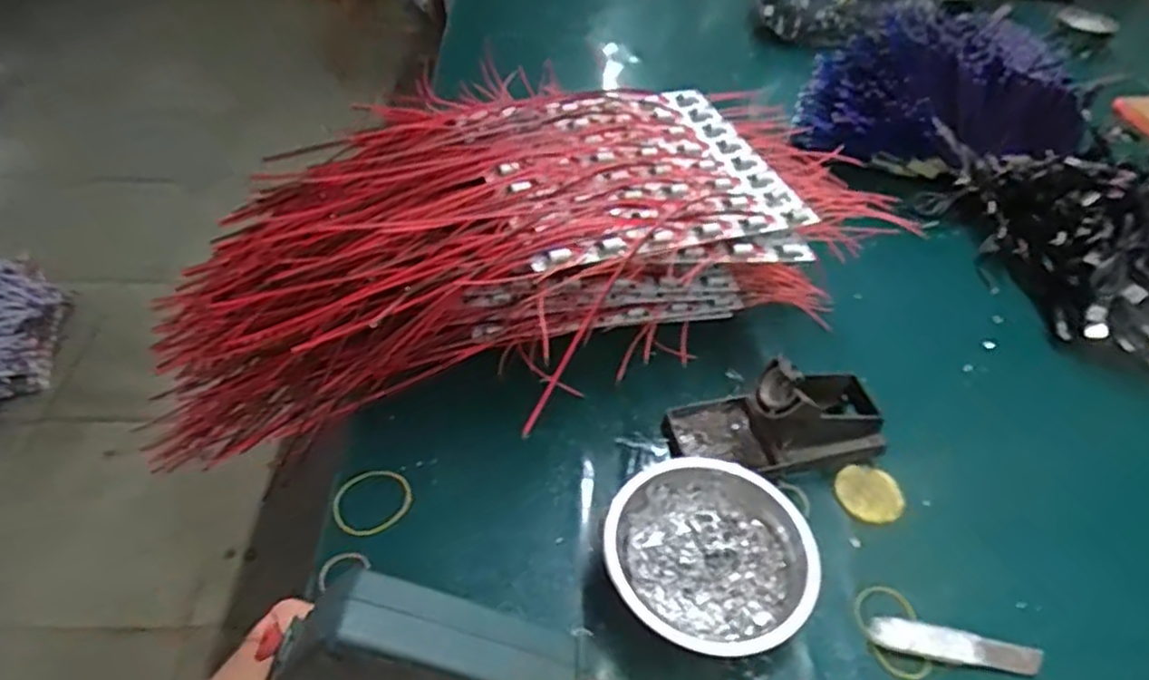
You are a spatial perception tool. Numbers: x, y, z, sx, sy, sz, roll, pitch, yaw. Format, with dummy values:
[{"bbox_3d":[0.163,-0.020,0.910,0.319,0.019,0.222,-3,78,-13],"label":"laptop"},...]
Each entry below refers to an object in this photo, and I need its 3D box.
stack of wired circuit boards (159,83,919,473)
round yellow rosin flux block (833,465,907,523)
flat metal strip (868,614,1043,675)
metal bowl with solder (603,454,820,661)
[{"bbox_3d":[-0.056,-0.081,0.622,0.618,0.190,0.273,-16,47,-2],"label":"stack of wired circuit boards"},{"bbox_3d":[0.215,0.111,0.530,0.051,0.004,0.045,-5,46,-10],"label":"round yellow rosin flux block"},{"bbox_3d":[0.237,0.189,0.453,0.106,0.011,0.022,7,45,2],"label":"flat metal strip"},{"bbox_3d":[0.083,0.139,0.462,0.119,0.041,0.125,3,45,-3],"label":"metal bowl with solder"}]

